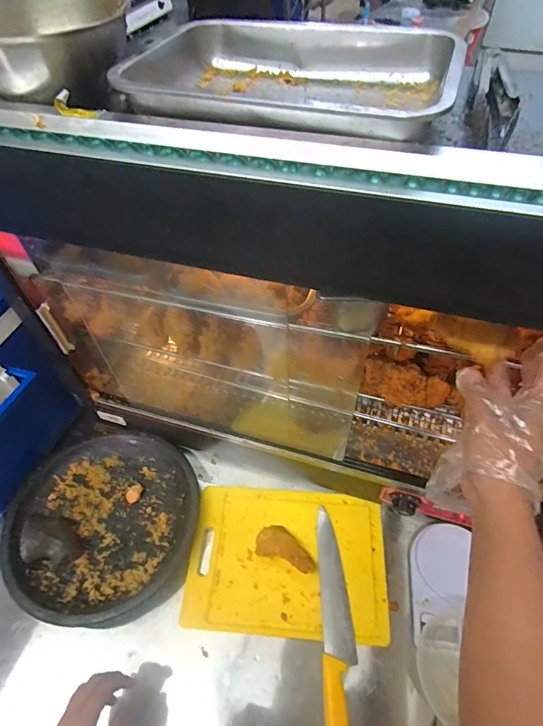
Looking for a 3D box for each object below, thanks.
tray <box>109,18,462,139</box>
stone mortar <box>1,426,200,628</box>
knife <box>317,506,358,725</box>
[{"bbox_3d":[0.014,-0.287,0.430,0.293,0.049,0.208,13,53,11],"label":"tray"},{"bbox_3d":[-0.308,0.271,0.775,0.325,0.072,0.338,-26,56,-18],"label":"stone mortar"},{"bbox_3d":[0.106,0.424,0.694,0.050,0.026,0.347,0,52,1],"label":"knife"}]

